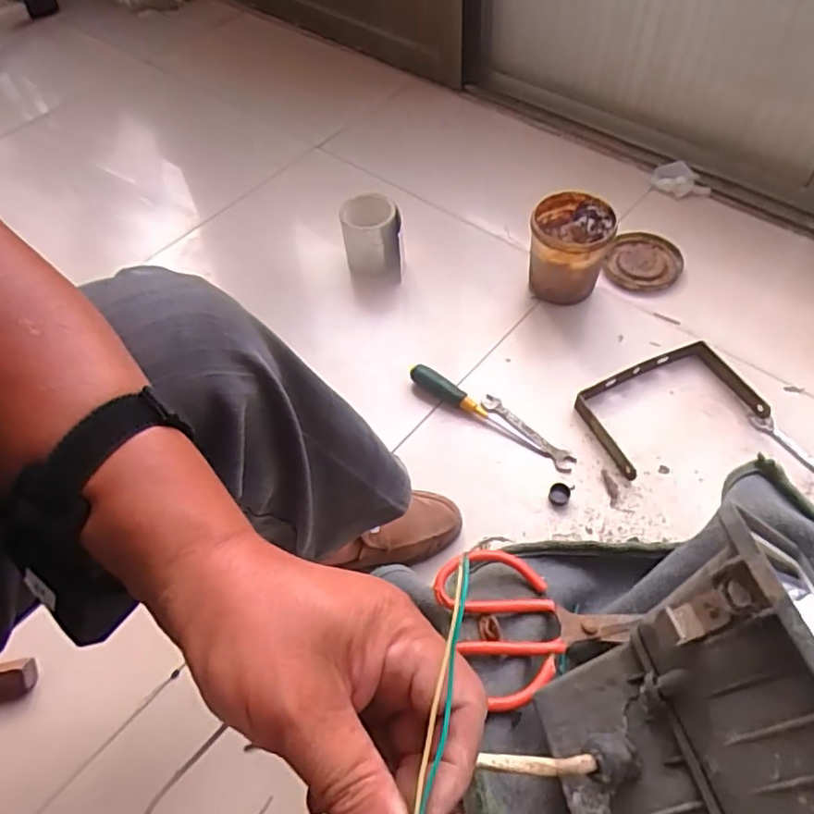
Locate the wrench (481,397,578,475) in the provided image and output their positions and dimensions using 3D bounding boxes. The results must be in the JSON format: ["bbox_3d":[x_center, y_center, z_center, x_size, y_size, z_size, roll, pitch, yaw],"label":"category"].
[{"bbox_3d":[0.170,0.035,0.868,0.029,0.008,0.161,-38,62,-19],"label":"wrench"}]

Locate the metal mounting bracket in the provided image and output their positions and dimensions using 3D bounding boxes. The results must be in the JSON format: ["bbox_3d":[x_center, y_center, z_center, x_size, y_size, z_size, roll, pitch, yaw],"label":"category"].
[{"bbox_3d":[0.365,-0.007,0.854,0.226,0.020,0.148,-21,58,-9],"label":"metal mounting bracket"}]

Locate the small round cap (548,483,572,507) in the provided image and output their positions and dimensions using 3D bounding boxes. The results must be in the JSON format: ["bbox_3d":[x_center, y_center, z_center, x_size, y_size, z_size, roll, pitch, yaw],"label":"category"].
[{"bbox_3d":[0.202,0.115,0.814,0.028,0.014,0.032,13,59,13],"label":"small round cap"}]

